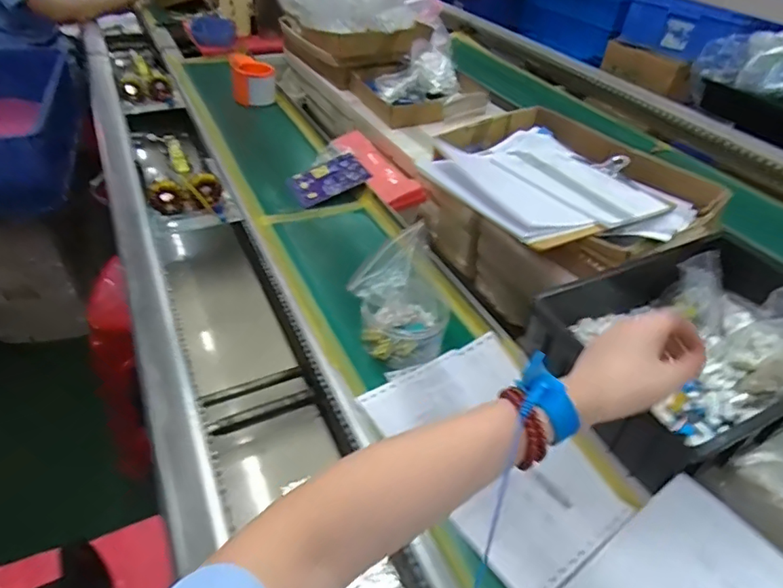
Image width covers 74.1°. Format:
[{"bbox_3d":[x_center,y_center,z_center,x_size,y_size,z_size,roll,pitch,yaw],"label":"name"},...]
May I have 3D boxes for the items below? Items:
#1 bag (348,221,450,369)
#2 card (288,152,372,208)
[{"bbox_3d":[0.018,0.006,0.581,0.090,0.118,0.101,35,49,30],"label":"bag"},{"bbox_3d":[-0.106,-0.192,0.866,0.123,0.011,0.095,-29,53,-10],"label":"card"}]

